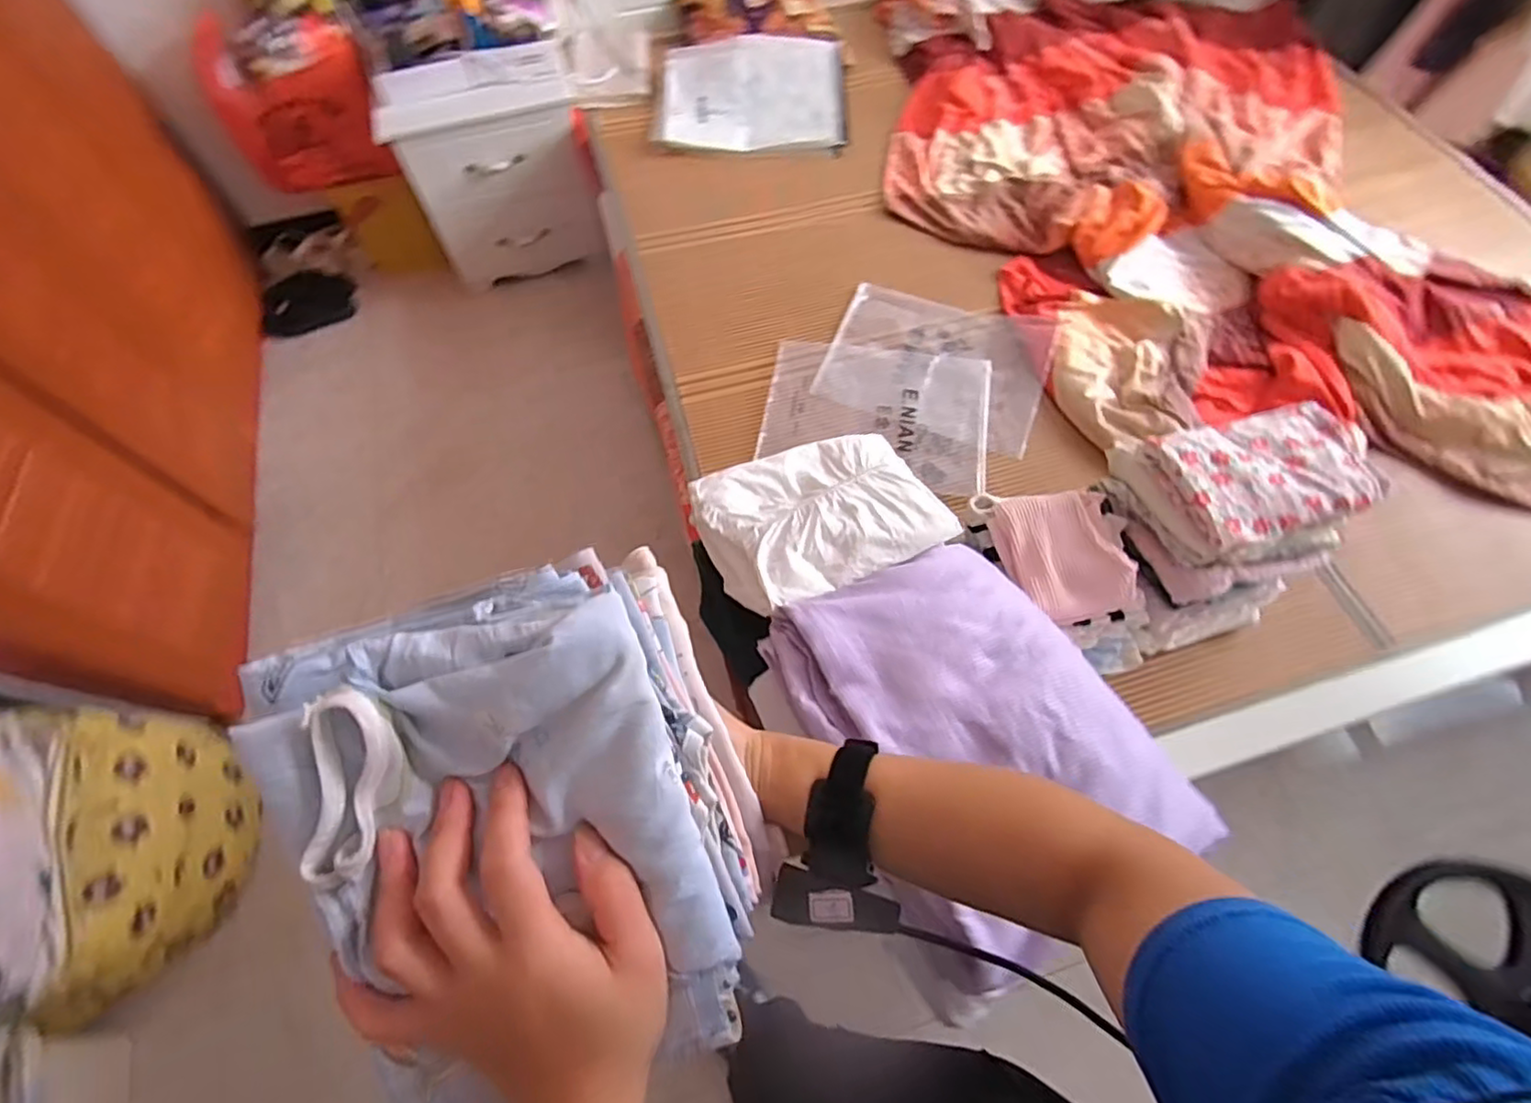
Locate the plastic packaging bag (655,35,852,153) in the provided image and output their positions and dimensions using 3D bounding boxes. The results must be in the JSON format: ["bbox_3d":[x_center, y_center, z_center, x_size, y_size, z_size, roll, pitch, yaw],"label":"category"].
[{"bbox_3d":[-0.033,-1.105,1.589,0.439,0.044,0.363,2,64,2],"label":"plastic packaging bag"}]

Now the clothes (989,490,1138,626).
[{"bbox_3d":[0.377,0.001,0.841,0.138,0.064,0.161,-9,64,-3],"label":"clothes"}]

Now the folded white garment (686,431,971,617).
[{"bbox_3d":[0.065,-0.048,0.845,0.281,0.041,0.207,-23,65,-9],"label":"folded white garment"}]

